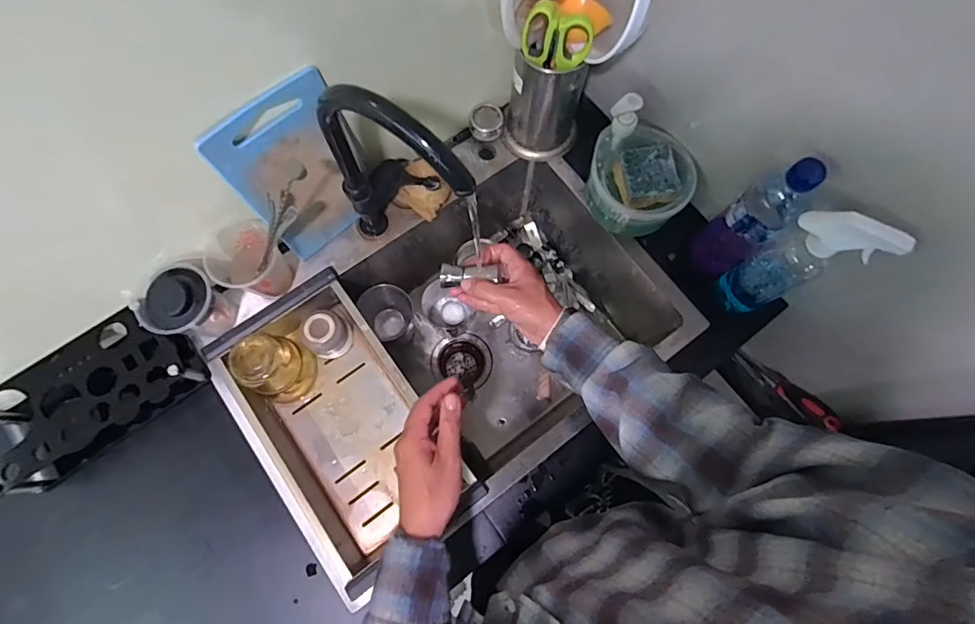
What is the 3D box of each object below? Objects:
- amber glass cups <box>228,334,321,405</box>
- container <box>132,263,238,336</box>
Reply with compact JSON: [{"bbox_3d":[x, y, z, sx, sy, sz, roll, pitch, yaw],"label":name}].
[{"bbox_3d":[-0.287,0.076,0.642,0.079,0.103,0.079,0,72,-2],"label":"amber glass cups"},{"bbox_3d":[-0.390,-0.008,0.613,0.086,0.111,0.087,35,74,9],"label":"container"}]

